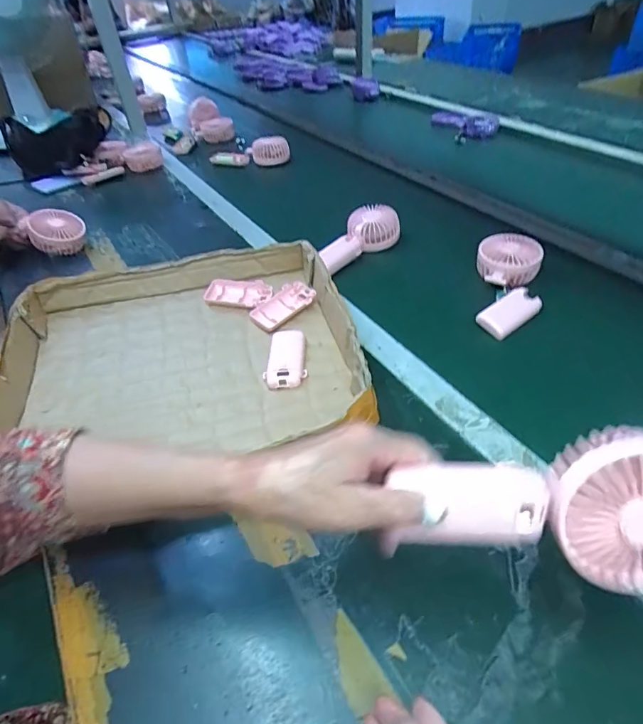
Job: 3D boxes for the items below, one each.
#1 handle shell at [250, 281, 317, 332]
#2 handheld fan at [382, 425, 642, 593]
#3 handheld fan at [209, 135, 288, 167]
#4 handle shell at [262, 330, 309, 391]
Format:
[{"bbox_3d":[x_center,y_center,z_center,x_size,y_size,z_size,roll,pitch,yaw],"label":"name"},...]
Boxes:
[{"bbox_3d":[-0.054,-0.078,0.637,0.050,0.021,0.091,26,50,29],"label":"handle shell"},{"bbox_3d":[0.135,0.083,0.275,0.168,0.089,0.044,-2,5,11],"label":"handheld fan"},{"bbox_3d":[-0.168,-0.509,1.102,0.201,0.067,0.049,10,45,16],"label":"handheld fan"},{"bbox_3d":[-0.043,-0.004,0.557,0.048,0.014,0.093,-5,42,-1],"label":"handle shell"}]

